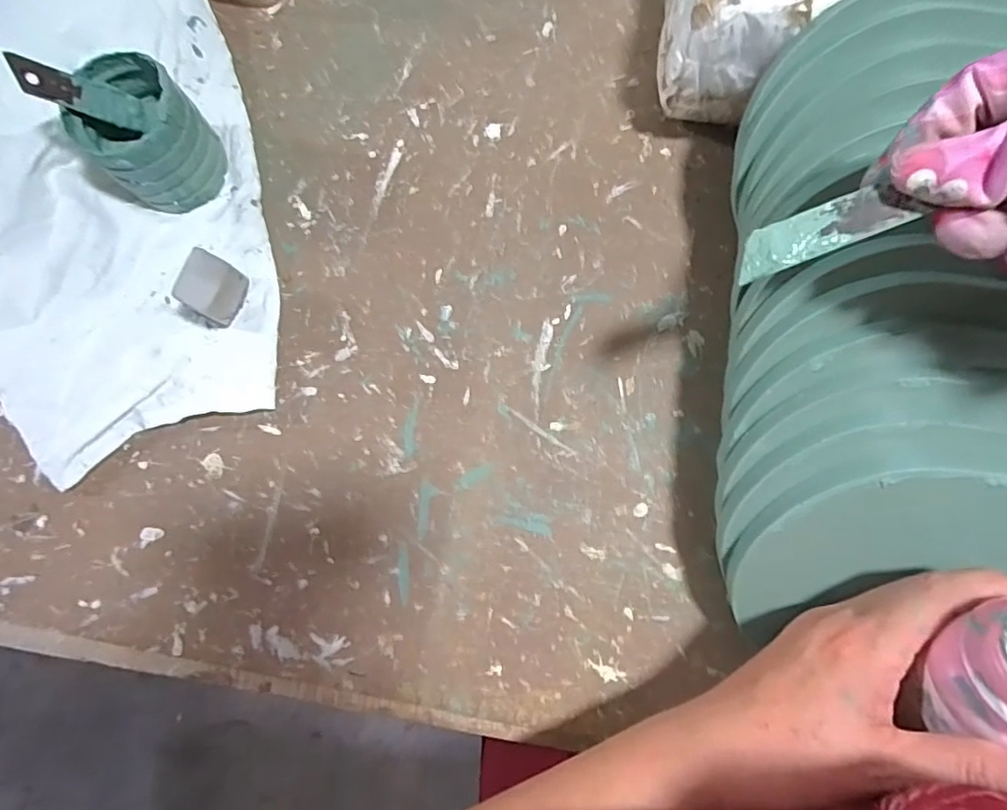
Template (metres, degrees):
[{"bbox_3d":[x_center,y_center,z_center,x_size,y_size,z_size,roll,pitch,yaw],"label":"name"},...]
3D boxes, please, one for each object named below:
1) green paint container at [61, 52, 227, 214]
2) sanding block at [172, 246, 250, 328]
[{"bbox_3d":[-0.210,-0.160,0.343,0.061,0.060,0.065,0,81,0],"label":"green paint container"},{"bbox_3d":[-0.170,-0.067,0.338,0.021,0.038,0.032,24,82,4],"label":"sanding block"}]

